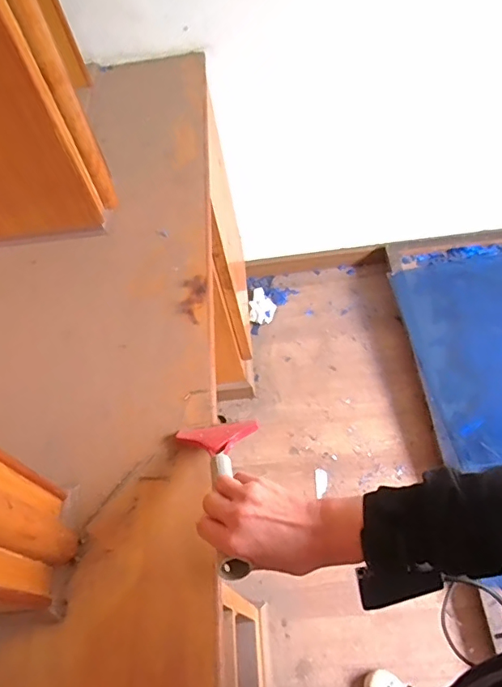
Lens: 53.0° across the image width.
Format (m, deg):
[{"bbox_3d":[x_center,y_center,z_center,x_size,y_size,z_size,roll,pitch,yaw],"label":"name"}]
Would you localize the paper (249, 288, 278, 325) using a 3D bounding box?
[{"bbox_3d":[0.039,-0.124,1.645,0.084,0.028,0.134,-4,58,6],"label":"paper"}]

